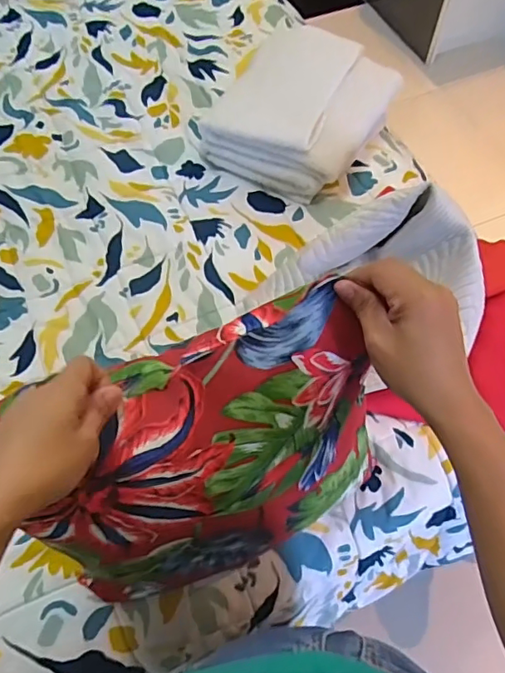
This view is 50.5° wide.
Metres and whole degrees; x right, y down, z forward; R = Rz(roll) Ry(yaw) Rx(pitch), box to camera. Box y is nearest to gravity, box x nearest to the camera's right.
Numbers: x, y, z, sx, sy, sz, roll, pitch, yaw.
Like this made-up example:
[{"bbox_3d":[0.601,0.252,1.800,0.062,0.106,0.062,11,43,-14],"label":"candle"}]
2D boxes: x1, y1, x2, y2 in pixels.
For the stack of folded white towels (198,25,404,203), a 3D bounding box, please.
[{"bbox_3d":[0.088,-0.419,0.960,0.272,0.125,0.338,25,64,10],"label":"stack of folded white towels"}]

